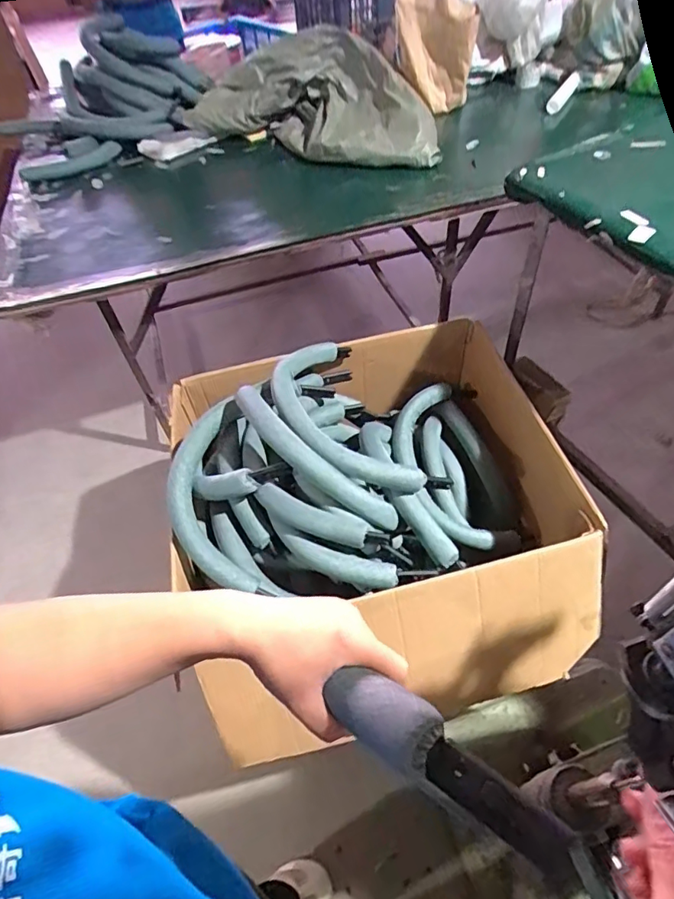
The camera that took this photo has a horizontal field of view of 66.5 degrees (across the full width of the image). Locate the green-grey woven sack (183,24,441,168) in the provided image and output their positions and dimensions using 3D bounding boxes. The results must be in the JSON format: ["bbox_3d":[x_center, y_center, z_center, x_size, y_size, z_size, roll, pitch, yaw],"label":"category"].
[{"bbox_3d":[-0.045,-0.906,1.355,0.666,0.268,0.367,-3,50,-14],"label":"green-grey woven sack"}]

